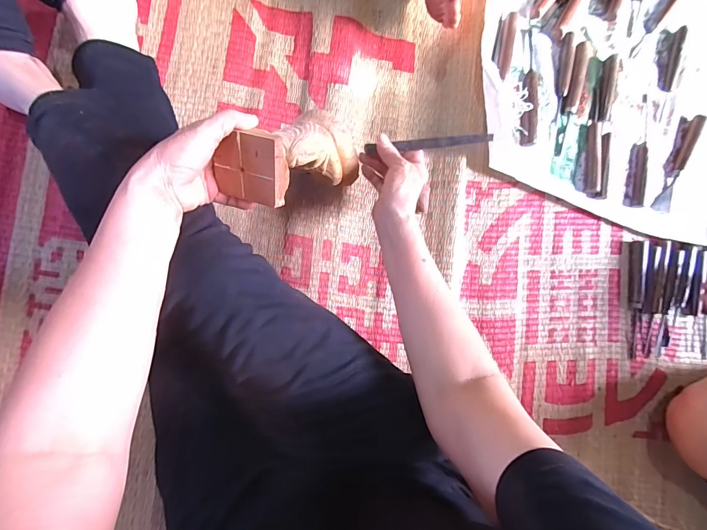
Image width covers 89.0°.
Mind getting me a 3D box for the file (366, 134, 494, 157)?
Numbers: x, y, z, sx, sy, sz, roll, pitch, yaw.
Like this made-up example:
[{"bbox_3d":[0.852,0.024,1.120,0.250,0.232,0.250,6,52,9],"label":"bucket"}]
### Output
[{"bbox_3d":[0.095,-0.157,0.464,0.159,0.010,0.012,-2,90,9],"label":"file"}]

